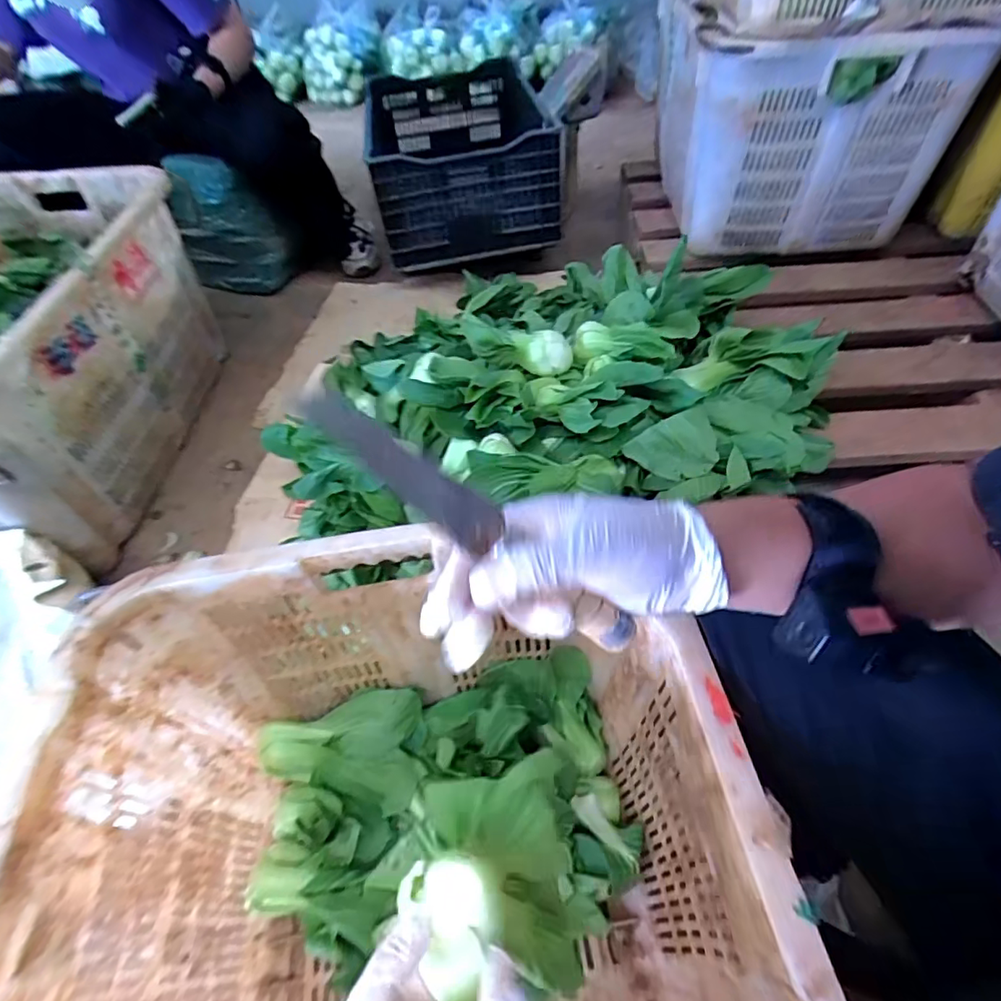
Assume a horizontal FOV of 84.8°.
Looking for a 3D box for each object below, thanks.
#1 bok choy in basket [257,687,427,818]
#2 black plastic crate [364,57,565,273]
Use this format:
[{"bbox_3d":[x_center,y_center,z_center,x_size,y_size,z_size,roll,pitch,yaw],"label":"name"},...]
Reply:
[{"bbox_3d":[-0.175,0.277,0.606,0.171,0.053,0.115,-5,52,0],"label":"bok choy in basket"},{"bbox_3d":[-0.089,-0.819,1.302,0.401,0.240,0.627,-8,52,-2],"label":"black plastic crate"}]

